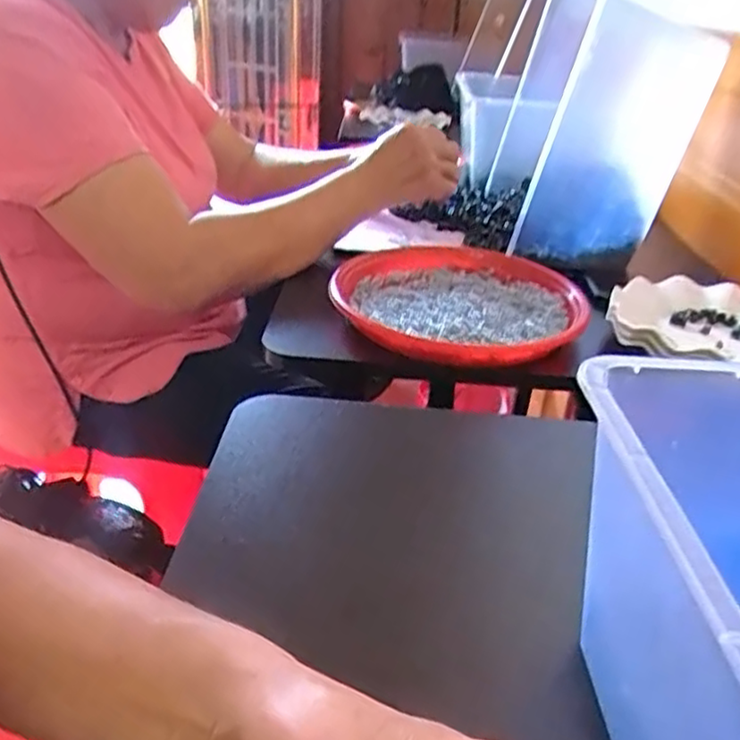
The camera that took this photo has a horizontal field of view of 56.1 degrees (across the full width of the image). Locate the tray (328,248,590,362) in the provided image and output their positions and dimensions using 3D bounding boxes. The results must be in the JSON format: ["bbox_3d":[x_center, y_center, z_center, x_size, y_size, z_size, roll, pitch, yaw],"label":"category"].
[{"bbox_3d":[0.085,-0.067,0.676,0.238,0.032,0.238,5,28,9],"label":"tray"}]

